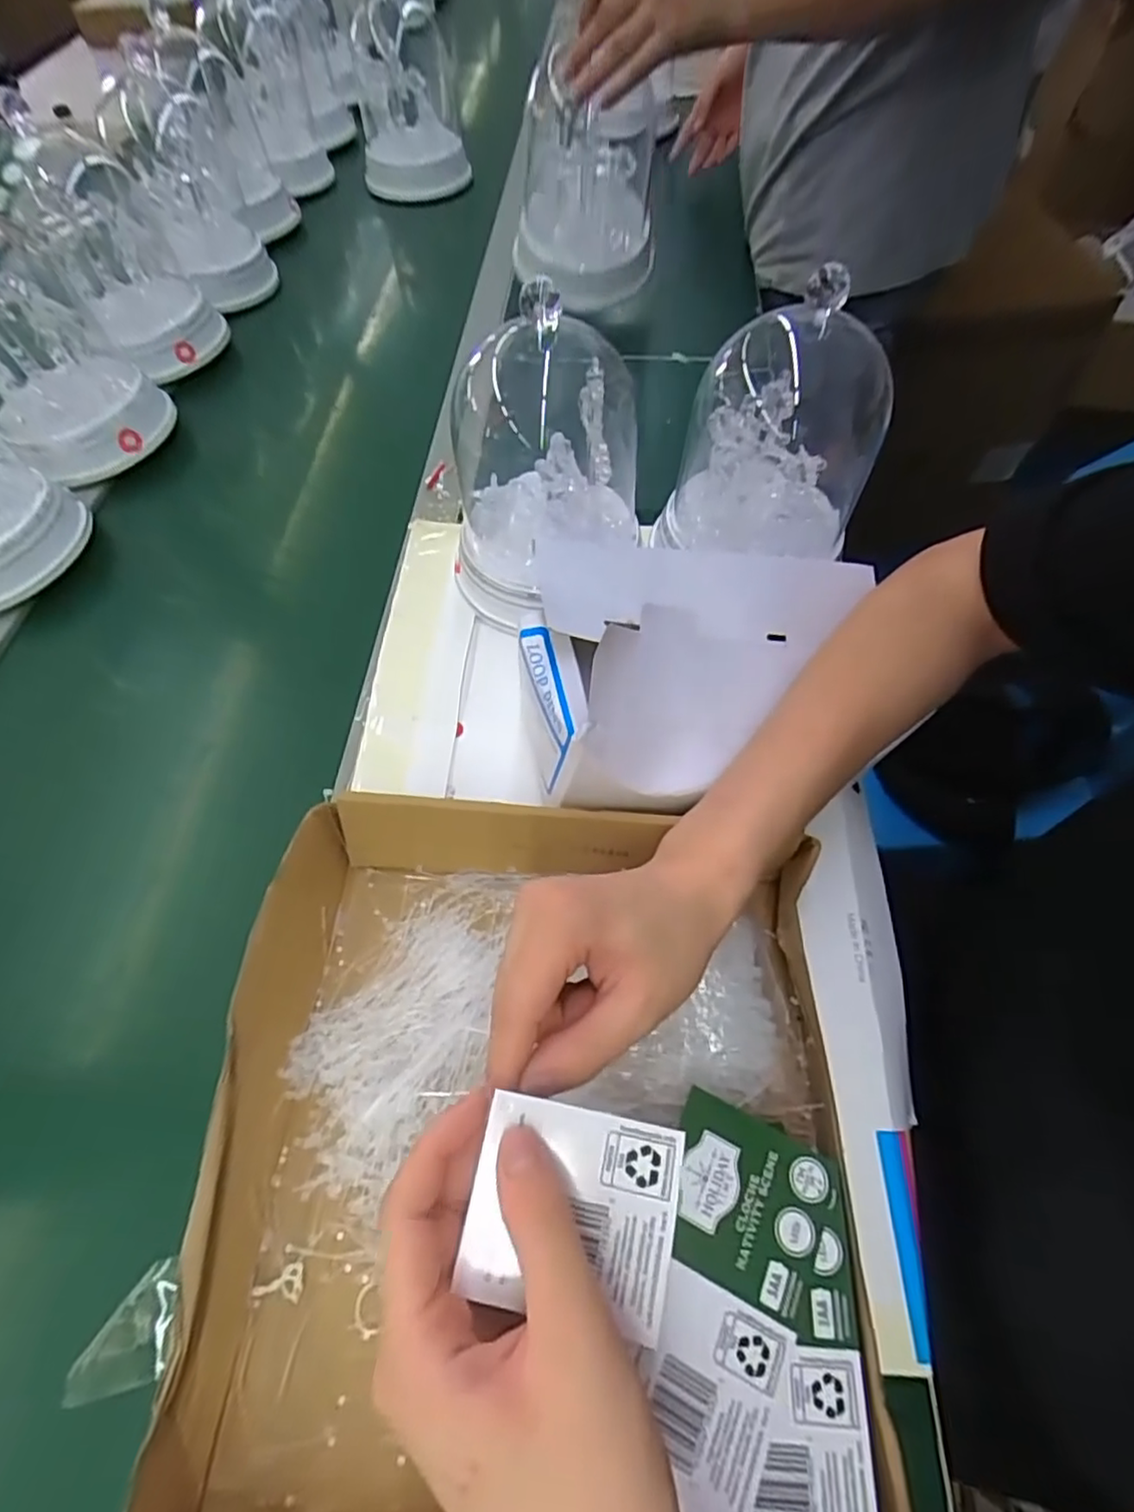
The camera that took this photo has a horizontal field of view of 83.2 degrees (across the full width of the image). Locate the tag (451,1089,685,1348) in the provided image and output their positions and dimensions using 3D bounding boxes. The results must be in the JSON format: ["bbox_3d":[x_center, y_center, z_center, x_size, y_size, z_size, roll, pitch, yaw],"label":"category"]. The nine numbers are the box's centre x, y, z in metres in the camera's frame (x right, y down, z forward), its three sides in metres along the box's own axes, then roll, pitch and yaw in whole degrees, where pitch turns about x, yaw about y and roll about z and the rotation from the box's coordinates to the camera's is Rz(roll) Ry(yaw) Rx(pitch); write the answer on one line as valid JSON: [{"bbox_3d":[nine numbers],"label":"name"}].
[{"bbox_3d":[0.002,0.156,0.220,0.069,0.006,0.062,13,71,1],"label":"tag"}]

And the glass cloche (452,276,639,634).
[{"bbox_3d":[-0.022,-0.204,0.438,0.116,0.200,0.134,17,61,11],"label":"glass cloche"}]

